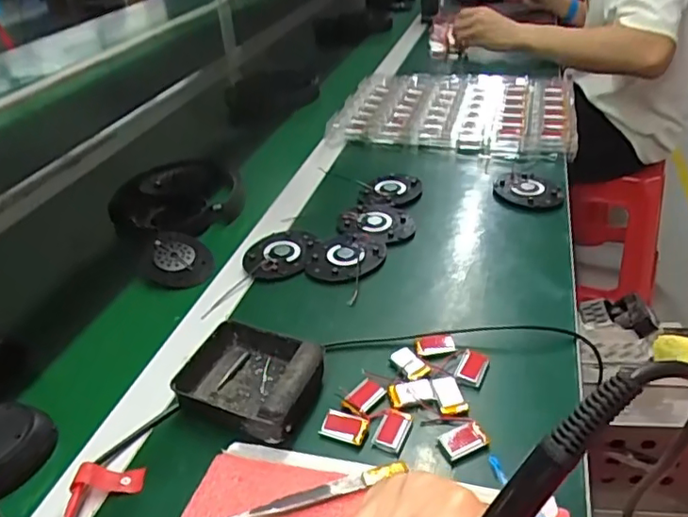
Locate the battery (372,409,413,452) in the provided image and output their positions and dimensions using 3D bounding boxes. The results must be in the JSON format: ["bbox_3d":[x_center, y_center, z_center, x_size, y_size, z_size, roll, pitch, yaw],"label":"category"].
[{"bbox_3d":[0.034,0.120,0.401,0.019,0.004,0.031,10,38,22],"label":"battery"}]

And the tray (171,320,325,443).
[{"bbox_3d":[-0.074,0.089,0.434,0.106,0.035,0.087,8,37,18],"label":"tray"}]

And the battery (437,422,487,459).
[{"bbox_3d":[0.082,0.125,0.389,0.029,0.010,0.019,-16,36,-14],"label":"battery"}]

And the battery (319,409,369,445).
[{"bbox_3d":[0.001,0.118,0.402,0.031,0.005,0.021,10,51,19],"label":"battery"}]

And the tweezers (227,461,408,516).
[{"bbox_3d":[-0.020,0.148,0.351,0.125,0.012,0.011,-15,36,-13],"label":"tweezers"}]

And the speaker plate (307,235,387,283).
[{"bbox_3d":[0.003,-0.004,0.584,0.073,0.007,0.076,2,36,12],"label":"speaker plate"}]

